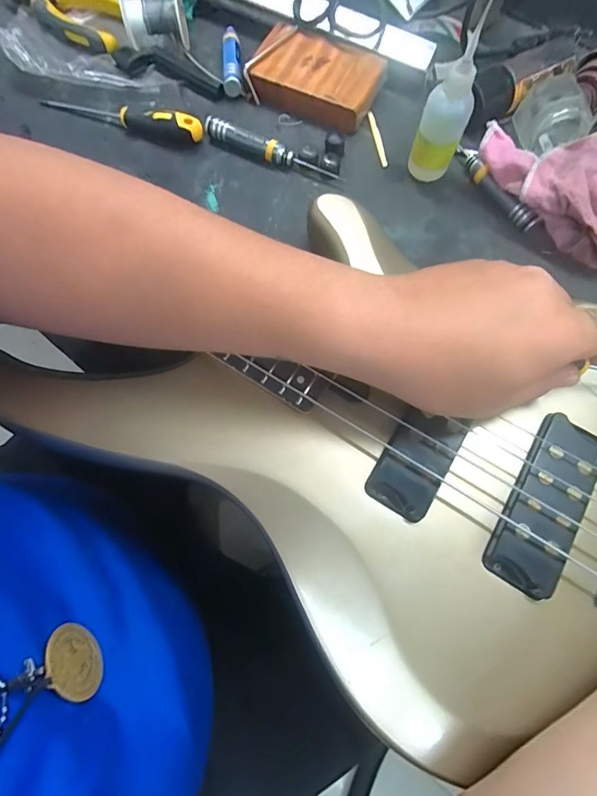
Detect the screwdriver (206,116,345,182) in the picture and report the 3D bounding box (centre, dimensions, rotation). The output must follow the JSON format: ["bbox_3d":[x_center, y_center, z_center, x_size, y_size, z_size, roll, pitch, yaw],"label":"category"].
[{"bbox_3d":[-0.024,-0.230,0.368,0.136,0.019,0.013,26,74,8],"label":"screwdriver"}]

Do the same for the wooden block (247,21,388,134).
[{"bbox_3d":[0.018,-0.315,0.389,0.120,0.031,0.077,26,74,8],"label":"wooden block"}]

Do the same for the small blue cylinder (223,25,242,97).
[{"bbox_3d":[-0.068,-0.346,0.406,0.018,0.020,0.085,-4,72,-2],"label":"small blue cylinder"}]

